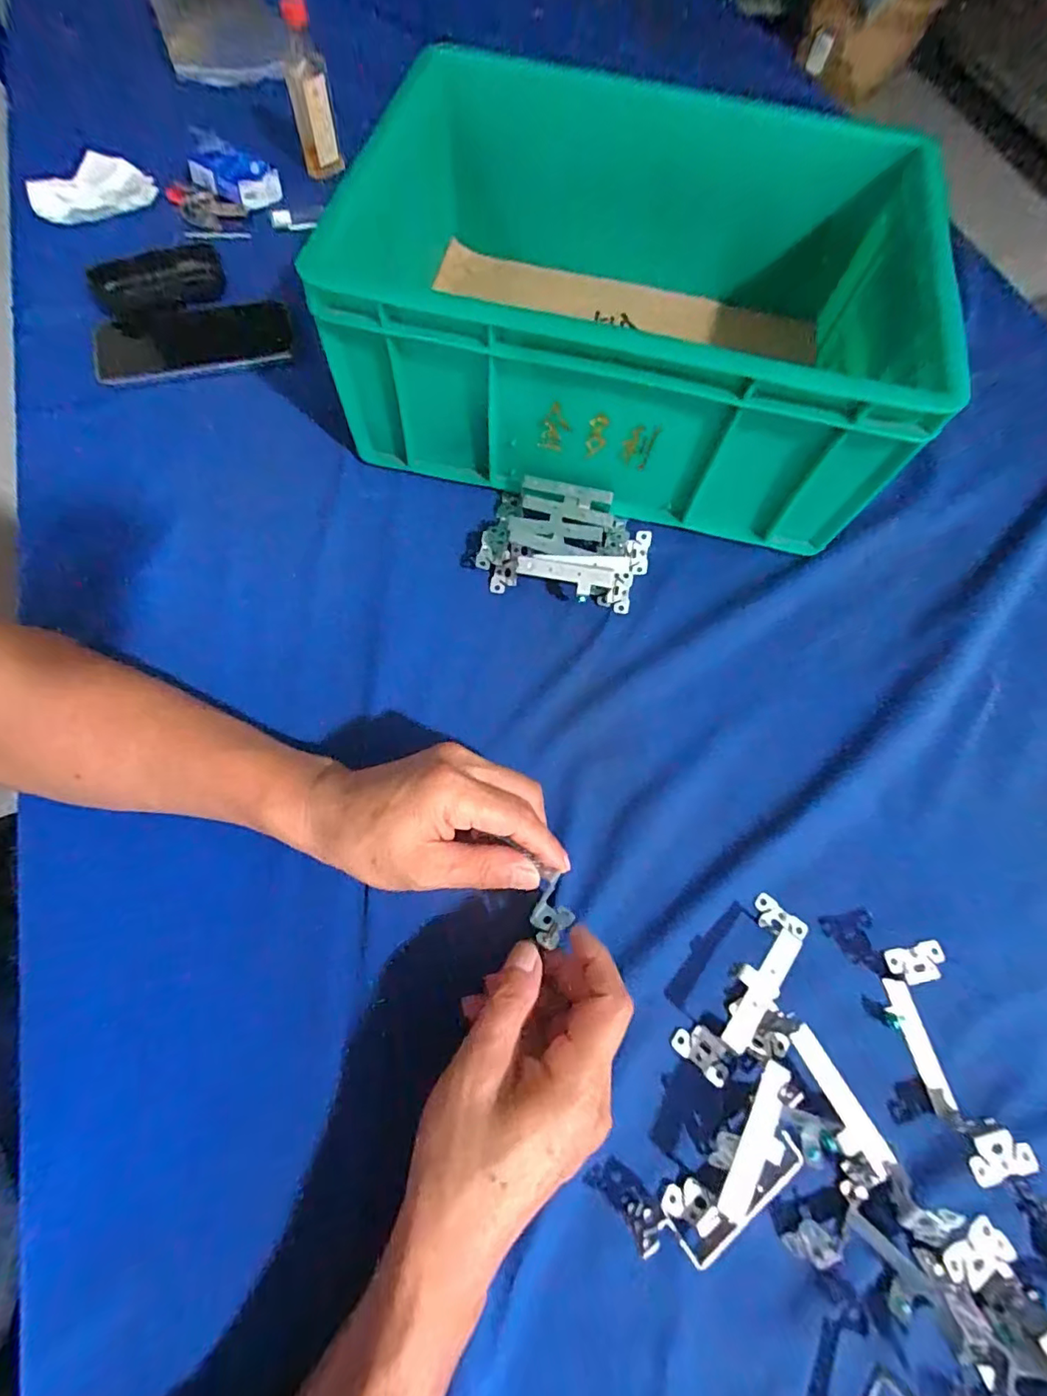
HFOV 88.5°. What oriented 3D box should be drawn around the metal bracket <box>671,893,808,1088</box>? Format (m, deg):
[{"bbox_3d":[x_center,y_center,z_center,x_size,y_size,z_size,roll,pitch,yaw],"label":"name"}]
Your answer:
[{"bbox_3d":[0.130,0.163,0.304,0.032,0.029,0.104,39,71,12],"label":"metal bracket"}]

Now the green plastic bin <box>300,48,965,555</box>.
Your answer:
[{"bbox_3d":[0.084,-0.303,0.437,0.416,0.156,0.292,10,67,1],"label":"green plastic bin"}]

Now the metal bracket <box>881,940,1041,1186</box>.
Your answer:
[{"bbox_3d":[0.233,0.197,0.301,0.032,0.029,0.107,-10,69,-7],"label":"metal bracket"}]

